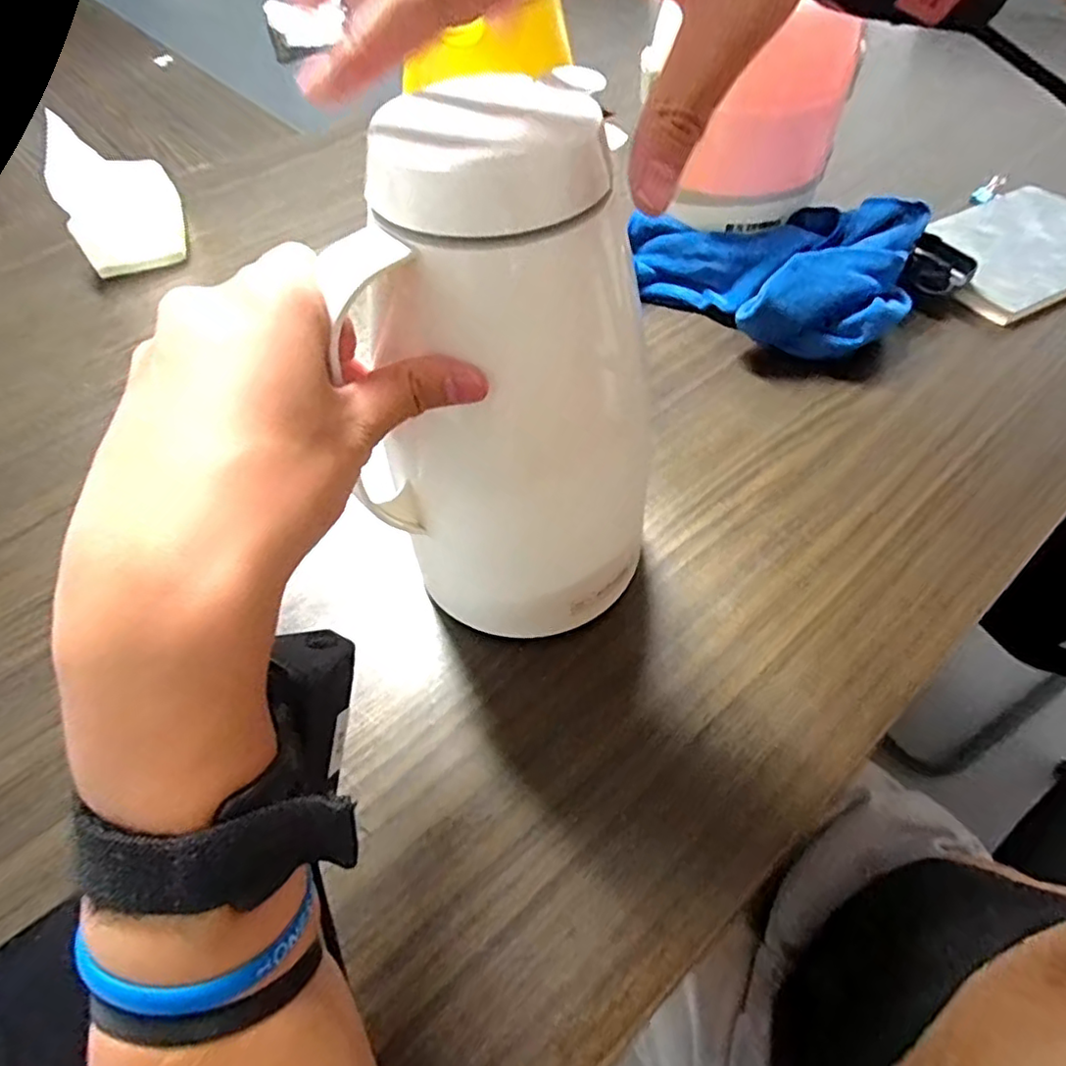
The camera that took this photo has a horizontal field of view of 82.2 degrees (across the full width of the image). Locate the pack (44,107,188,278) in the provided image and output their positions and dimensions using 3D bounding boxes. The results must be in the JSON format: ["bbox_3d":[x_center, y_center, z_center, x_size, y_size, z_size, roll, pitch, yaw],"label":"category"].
[{"bbox_3d":[-0.448,-0.365,0.663,0.096,0.105,0.139,-17,54,-10],"label":"pack"}]

